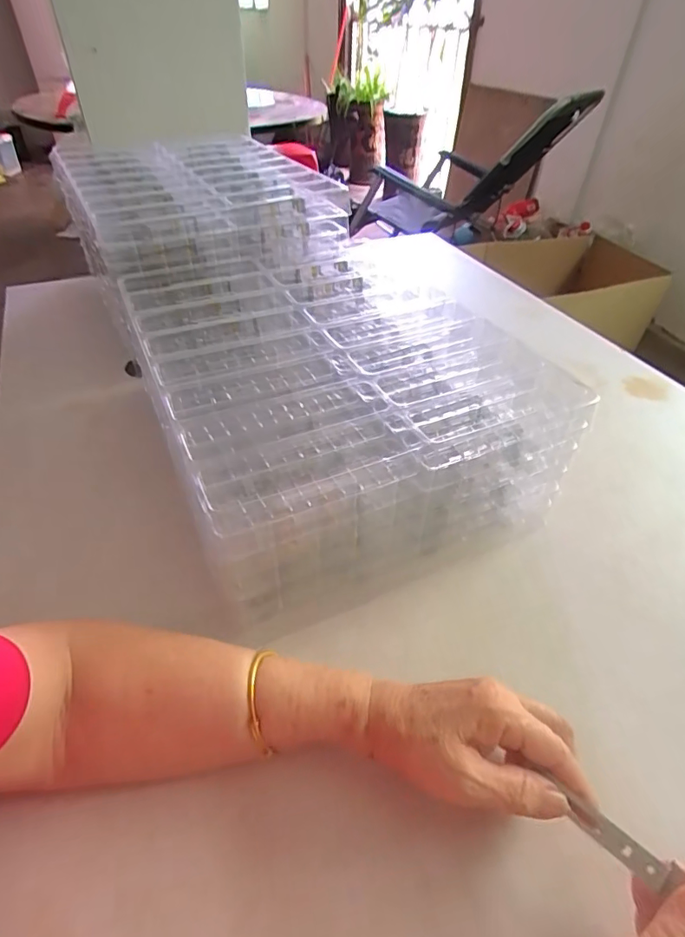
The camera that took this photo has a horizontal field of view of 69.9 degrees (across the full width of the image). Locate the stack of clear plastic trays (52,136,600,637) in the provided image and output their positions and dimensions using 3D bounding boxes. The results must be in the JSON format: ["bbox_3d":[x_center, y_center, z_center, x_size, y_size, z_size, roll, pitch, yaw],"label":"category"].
[{"bbox_3d":[-0.094,-0.192,0.626,0.326,0.202,0.737,-19,48,-21],"label":"stack of clear plastic trays"}]

